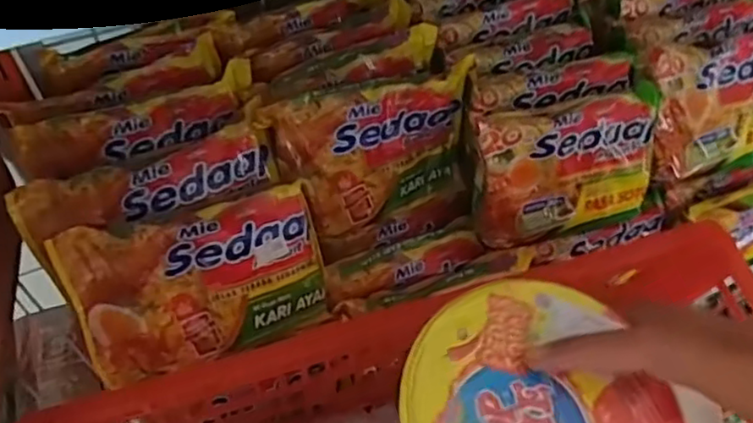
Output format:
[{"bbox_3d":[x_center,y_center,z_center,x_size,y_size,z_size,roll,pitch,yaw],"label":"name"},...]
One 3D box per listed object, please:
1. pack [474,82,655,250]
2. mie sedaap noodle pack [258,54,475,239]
[{"bbox_3d":[0.128,-0.032,0.431,0.129,0.097,0.032,-13,29,-10],"label":"pack"},{"bbox_3d":[0.000,-0.047,0.439,0.135,0.099,0.030,-19,30,-12],"label":"mie sedaap noodle pack"}]

